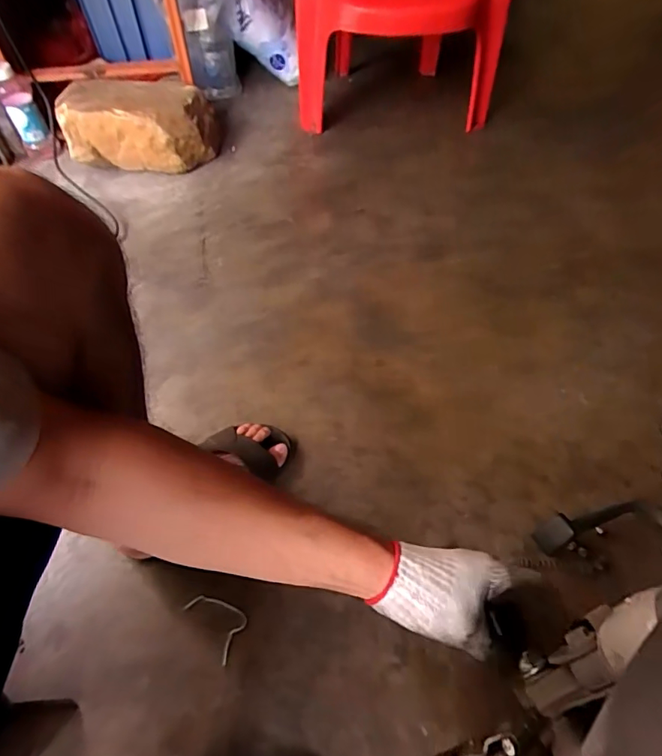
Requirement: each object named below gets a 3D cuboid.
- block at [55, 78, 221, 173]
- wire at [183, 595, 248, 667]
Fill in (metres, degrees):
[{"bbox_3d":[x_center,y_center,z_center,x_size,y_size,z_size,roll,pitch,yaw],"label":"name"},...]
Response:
[{"bbox_3d":[-0.413,-0.547,1.048,0.311,0.128,0.200,1,58,2],"label":"block"},{"bbox_3d":[-0.136,0.300,0.593,0.053,0.008,0.085,-37,64,-20],"label":"wire"}]

